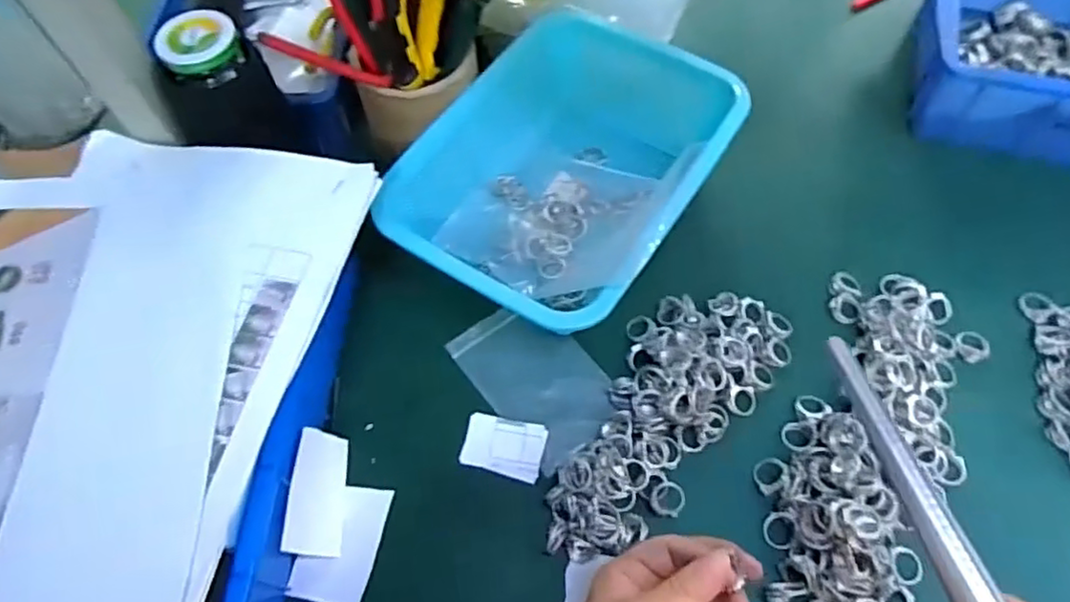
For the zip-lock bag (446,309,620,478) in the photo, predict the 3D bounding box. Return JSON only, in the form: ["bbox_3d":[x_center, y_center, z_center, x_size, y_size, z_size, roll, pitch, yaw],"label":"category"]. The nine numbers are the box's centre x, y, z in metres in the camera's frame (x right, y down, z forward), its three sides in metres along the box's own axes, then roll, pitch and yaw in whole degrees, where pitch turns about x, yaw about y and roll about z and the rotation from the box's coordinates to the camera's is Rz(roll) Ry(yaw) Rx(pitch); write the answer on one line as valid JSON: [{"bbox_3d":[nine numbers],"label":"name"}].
[{"bbox_3d":[0.002,0.055,0.476,0.080,0.008,0.123,-34,65,-16],"label":"zip-lock bag"}]

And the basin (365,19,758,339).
[{"bbox_3d":[0.026,-0.106,0.522,0.197,0.073,0.281,30,66,18],"label":"basin"}]

